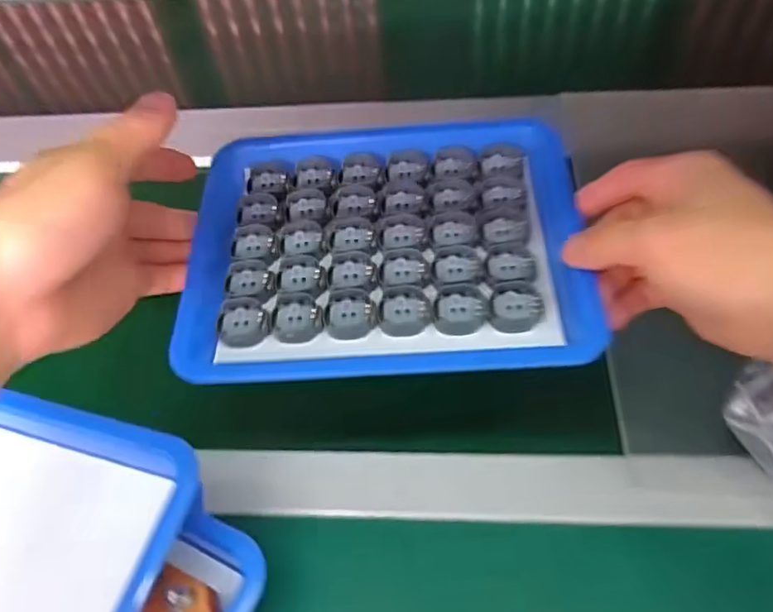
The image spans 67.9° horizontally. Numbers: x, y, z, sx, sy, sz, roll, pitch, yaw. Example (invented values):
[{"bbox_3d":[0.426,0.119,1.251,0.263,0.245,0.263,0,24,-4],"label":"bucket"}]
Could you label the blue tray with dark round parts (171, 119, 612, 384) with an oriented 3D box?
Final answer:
[{"bbox_3d":[0.000,-0.038,0.338,0.213,0.036,0.168,-3,53,3],"label":"blue tray with dark round parts"}]

